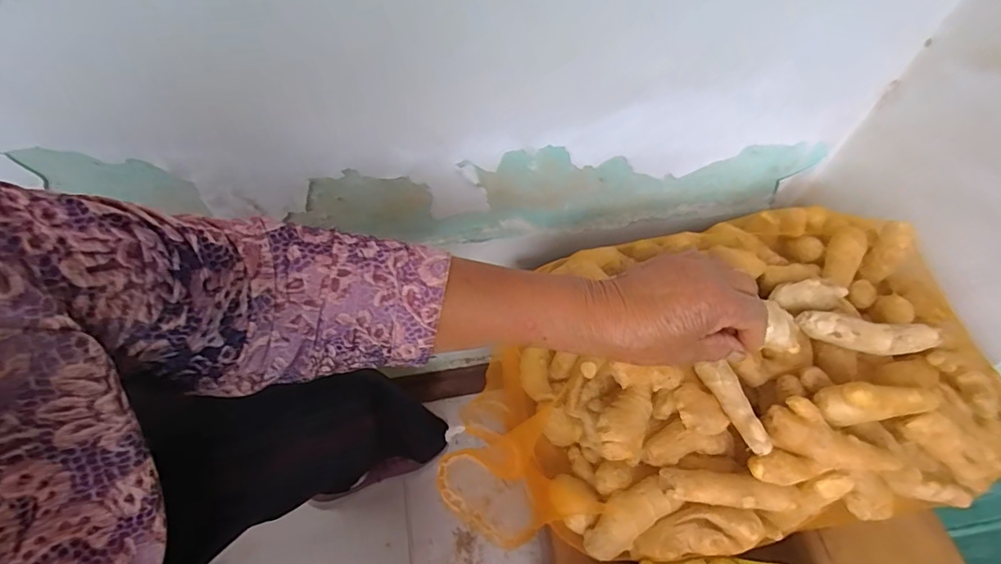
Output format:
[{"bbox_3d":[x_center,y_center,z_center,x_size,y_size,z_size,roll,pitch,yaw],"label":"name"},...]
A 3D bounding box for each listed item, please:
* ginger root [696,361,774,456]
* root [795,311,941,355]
[{"bbox_3d":[0.185,0.097,0.381,0.016,0.021,0.074,-15,57,-15],"label":"ginger root"},{"bbox_3d":[0.291,0.041,0.386,0.098,0.021,0.022,9,54,2],"label":"root"}]

